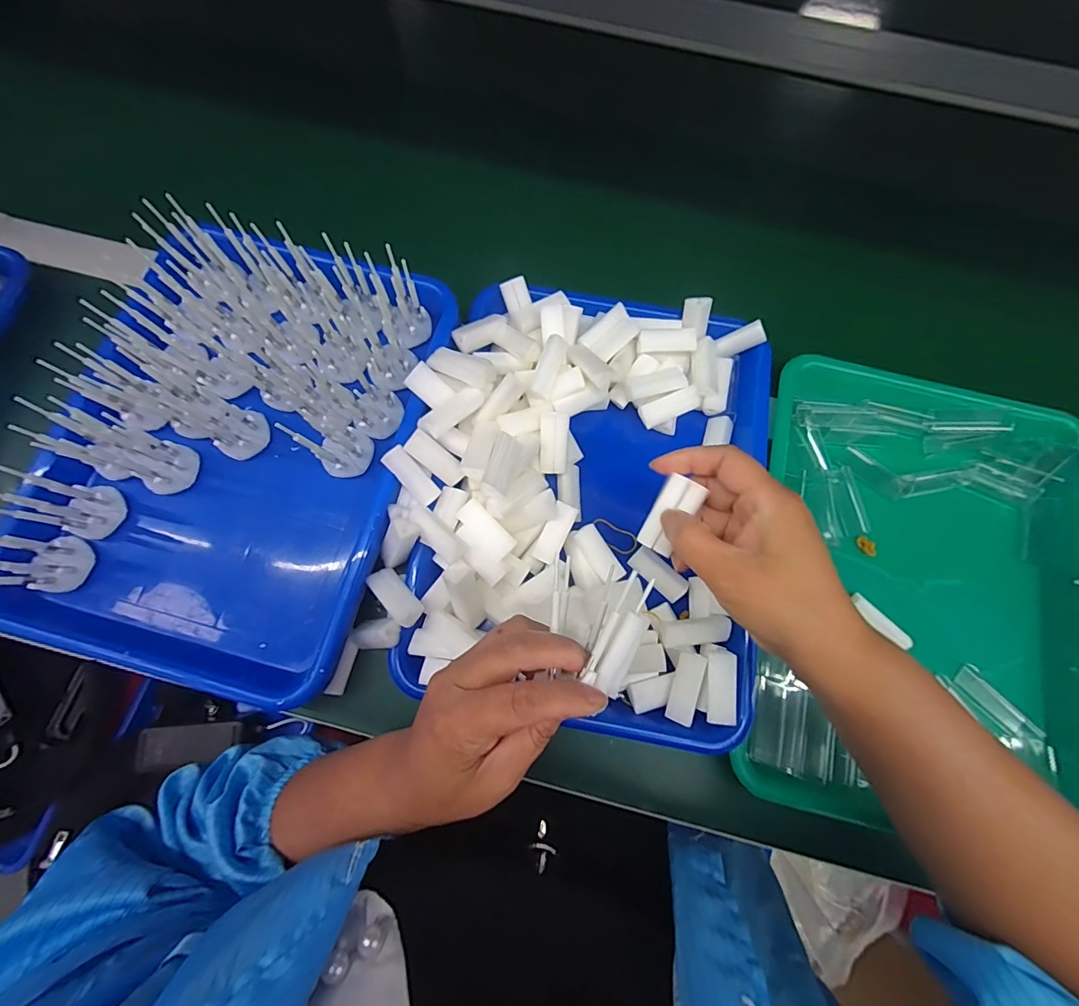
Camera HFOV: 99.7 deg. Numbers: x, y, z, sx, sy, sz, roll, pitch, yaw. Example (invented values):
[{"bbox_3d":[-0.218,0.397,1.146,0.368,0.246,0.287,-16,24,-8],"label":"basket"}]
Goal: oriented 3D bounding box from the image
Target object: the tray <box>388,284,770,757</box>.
[{"bbox_3d":[0.037,-0.007,0.342,0.255,0.060,0.328,11,75,1],"label":"tray"}]

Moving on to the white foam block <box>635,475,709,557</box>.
[{"bbox_3d":[0.075,0.007,0.262,0.020,0.006,0.044,29,100,6],"label":"white foam block"}]

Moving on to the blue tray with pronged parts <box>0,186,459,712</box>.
[{"bbox_3d":[-0.219,-0.044,0.323,0.241,0.074,0.330,15,76,2],"label":"blue tray with pronged parts"}]

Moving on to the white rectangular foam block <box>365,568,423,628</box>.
[{"bbox_3d":[-0.098,0.065,0.315,0.018,0.012,0.046,-43,66,-9],"label":"white rectangular foam block"}]

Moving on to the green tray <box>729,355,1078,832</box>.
[{"bbox_3d":[0.287,0.059,0.344,0.240,0.038,0.328,13,75,2],"label":"green tray"}]

